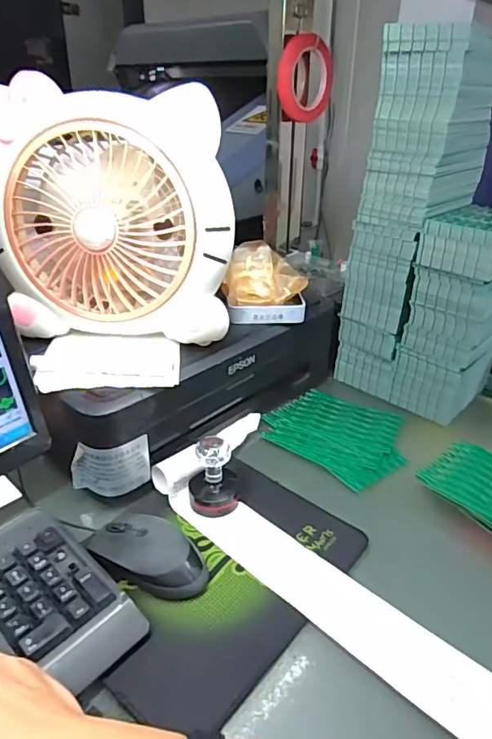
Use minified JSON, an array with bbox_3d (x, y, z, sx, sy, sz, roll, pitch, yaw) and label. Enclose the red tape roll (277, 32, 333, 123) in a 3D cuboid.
[{"bbox_3d":[0.088,-0.436,0.752,0.099,0.112,0.023,-40,45,-3],"label":"red tape roll"}]

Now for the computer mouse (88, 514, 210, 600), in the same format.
[{"bbox_3d":[-0.086,0.161,0.446,0.113,0.033,0.064,19,34,28],"label":"computer mouse"}]

